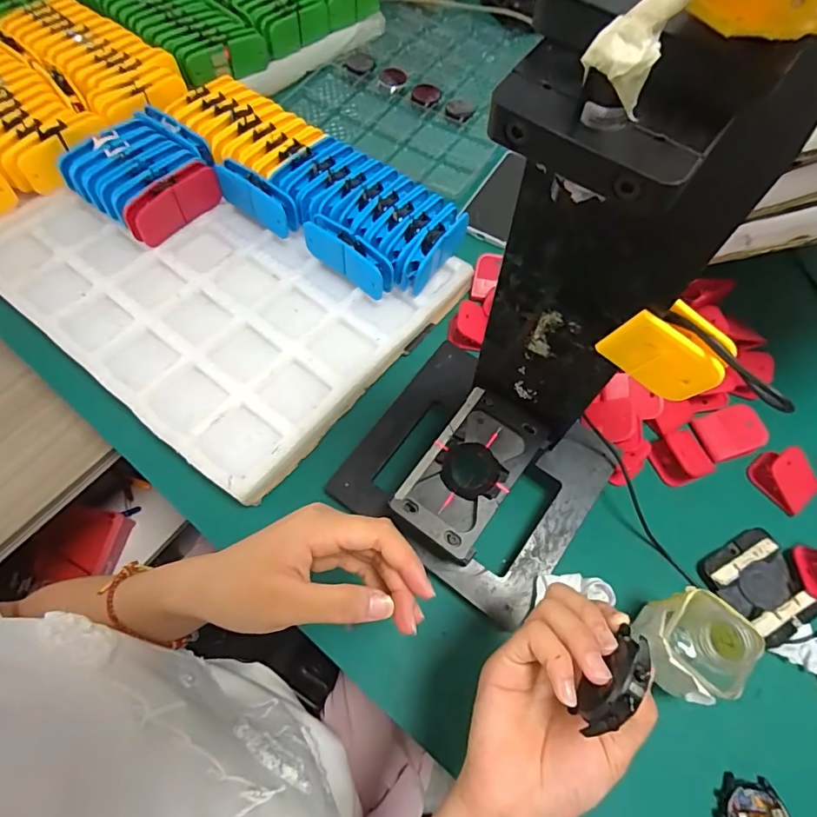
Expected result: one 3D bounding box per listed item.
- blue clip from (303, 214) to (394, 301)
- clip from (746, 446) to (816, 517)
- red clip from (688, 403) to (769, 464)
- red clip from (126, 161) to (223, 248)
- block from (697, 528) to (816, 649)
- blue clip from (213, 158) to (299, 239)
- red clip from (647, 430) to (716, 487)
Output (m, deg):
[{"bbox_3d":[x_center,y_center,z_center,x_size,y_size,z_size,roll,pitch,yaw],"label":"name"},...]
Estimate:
[{"bbox_3d":[-0.064,-0.163,0.529,0.105,0.051,0.028,37,66,16],"label":"blue clip"},{"bbox_3d":[0.365,0.065,0.470,0.046,0.028,0.057,-27,66,-17],"label":"clip"},{"bbox_3d":[0.319,0.024,0.488,0.046,0.031,0.048,-13,63,-10],"label":"red clip"},{"bbox_3d":[-0.257,-0.223,0.545,0.017,0.059,0.108,35,65,15],"label":"red clip"},{"bbox_3d":[0.307,0.154,0.427,0.082,0.010,0.079,-23,65,-15],"label":"block"},{"bbox_3d":[-0.171,-0.238,0.561,0.097,0.058,0.023,30,64,13],"label":"blue clip"},{"bbox_3d":[0.266,0.048,0.480,0.055,0.023,0.047,-17,64,-12],"label":"red clip"}]

